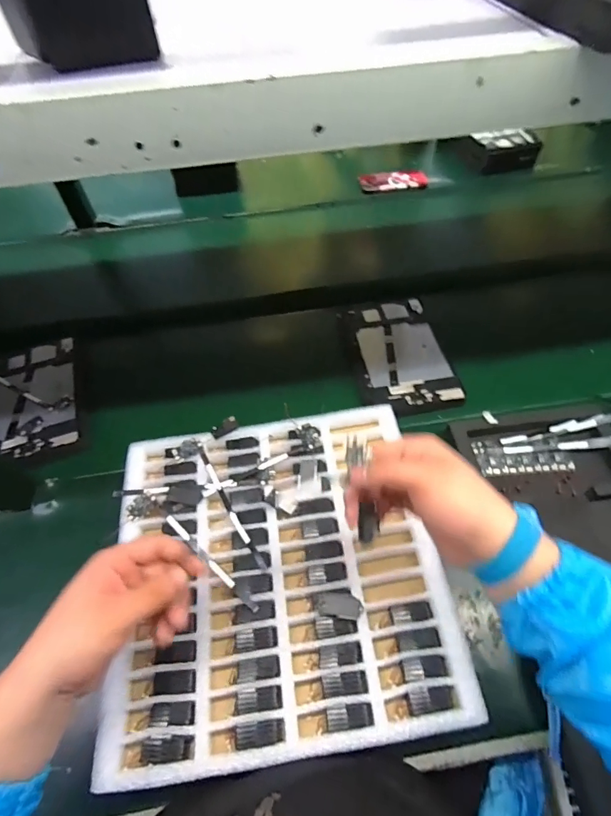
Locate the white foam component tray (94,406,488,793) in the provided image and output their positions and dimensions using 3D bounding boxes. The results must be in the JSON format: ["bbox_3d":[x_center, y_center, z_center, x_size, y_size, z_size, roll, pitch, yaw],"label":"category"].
[{"bbox_3d":[-0.032,0.164,0.466,0.332,0.034,0.327,-8,53,-4],"label":"white foam component tray"}]

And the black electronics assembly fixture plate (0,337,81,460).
[{"bbox_3d":[-0.449,-0.025,0.708,0.145,0.019,0.254,-17,54,-11],"label":"black electronics assembly fixture plate"}]

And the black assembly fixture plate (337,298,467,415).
[{"bbox_3d":[0.151,-0.092,0.721,0.152,0.019,0.237,-9,53,-5],"label":"black assembly fixture plate"}]

